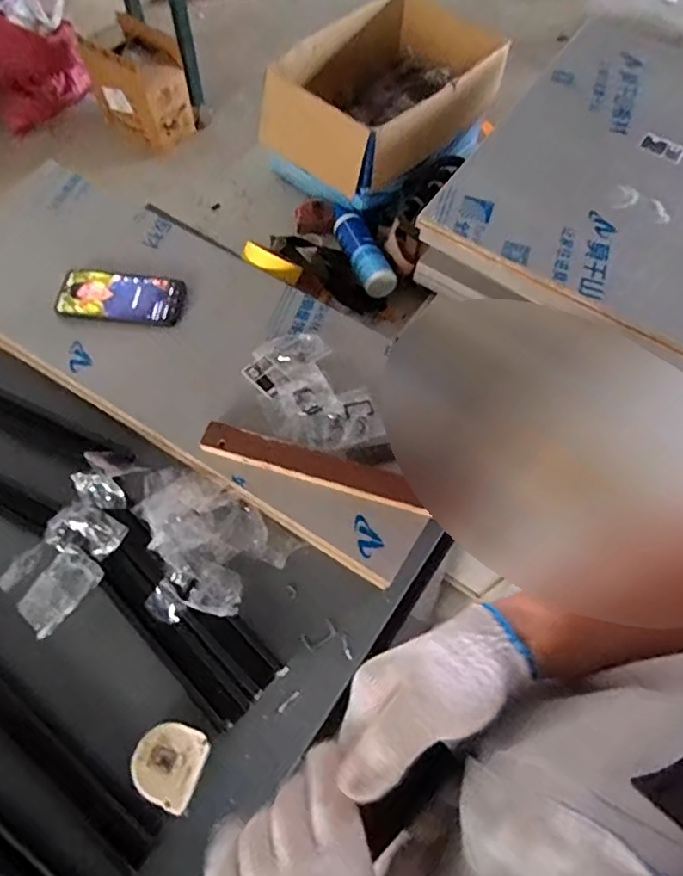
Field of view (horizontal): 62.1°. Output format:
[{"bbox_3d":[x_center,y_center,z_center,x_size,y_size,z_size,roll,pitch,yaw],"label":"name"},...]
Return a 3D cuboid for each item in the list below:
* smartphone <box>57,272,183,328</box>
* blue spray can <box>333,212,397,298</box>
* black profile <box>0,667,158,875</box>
[{"bbox_3d":[-0.293,-0.189,0.757,0.164,0.012,0.075,6,65,-1],"label":"smartphone"},{"bbox_3d":[0.033,-0.289,0.882,0.049,0.051,0.159,-21,67,-13],"label":"blue spray can"},{"bbox_3d":[-0.305,0.293,0.554,0.315,0.020,0.040,35,67,14],"label":"black profile"}]

